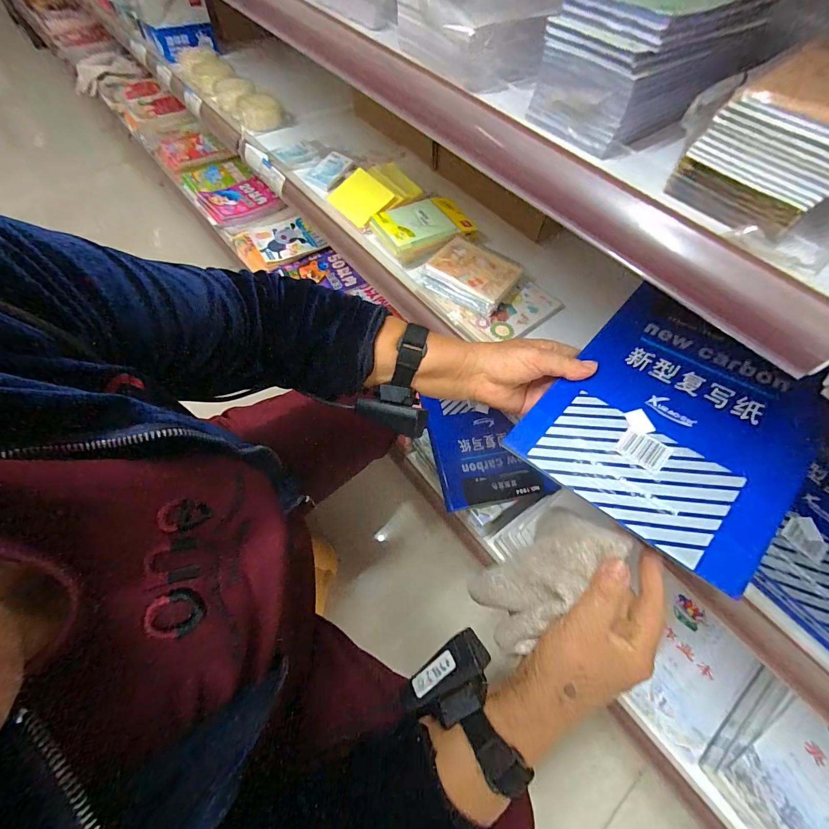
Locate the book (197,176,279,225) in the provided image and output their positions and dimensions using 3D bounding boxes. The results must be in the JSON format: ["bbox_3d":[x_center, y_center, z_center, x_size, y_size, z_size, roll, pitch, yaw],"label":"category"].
[{"bbox_3d":[-0.501,-0.619,1.100,0.192,0.018,0.150,-32,64,-26],"label":"book"}]

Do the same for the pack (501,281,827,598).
[{"bbox_3d":[0.222,-0.001,0.329,0.222,0.011,0.187,-43,59,-16],"label":"pack"}]

